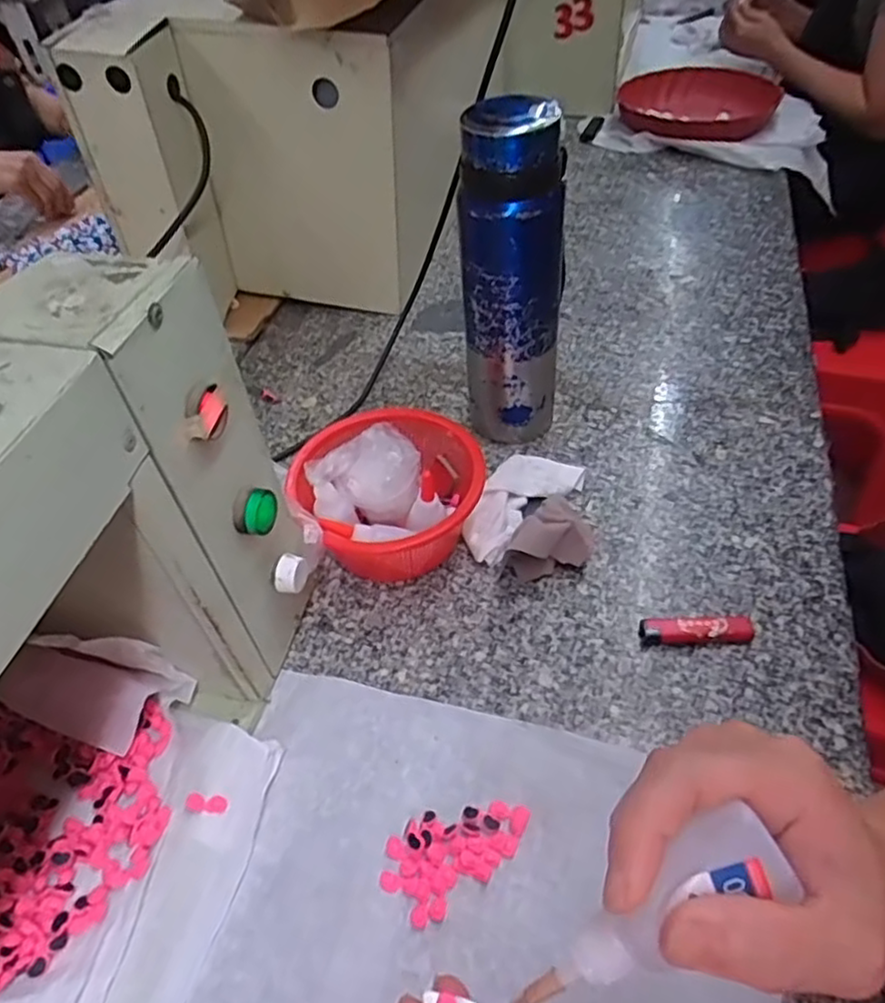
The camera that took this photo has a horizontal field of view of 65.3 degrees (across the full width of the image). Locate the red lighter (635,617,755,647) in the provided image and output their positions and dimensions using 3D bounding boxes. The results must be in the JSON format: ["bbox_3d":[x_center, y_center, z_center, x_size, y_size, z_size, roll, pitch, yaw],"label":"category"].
[{"bbox_3d":[0.180,0.090,0.491,0.076,0.011,0.021,0,48,5],"label":"red lighter"}]

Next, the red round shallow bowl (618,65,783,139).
[{"bbox_3d":[0.385,-0.609,1.056,0.236,0.043,0.220,8,49,13],"label":"red round shallow bowl"}]

